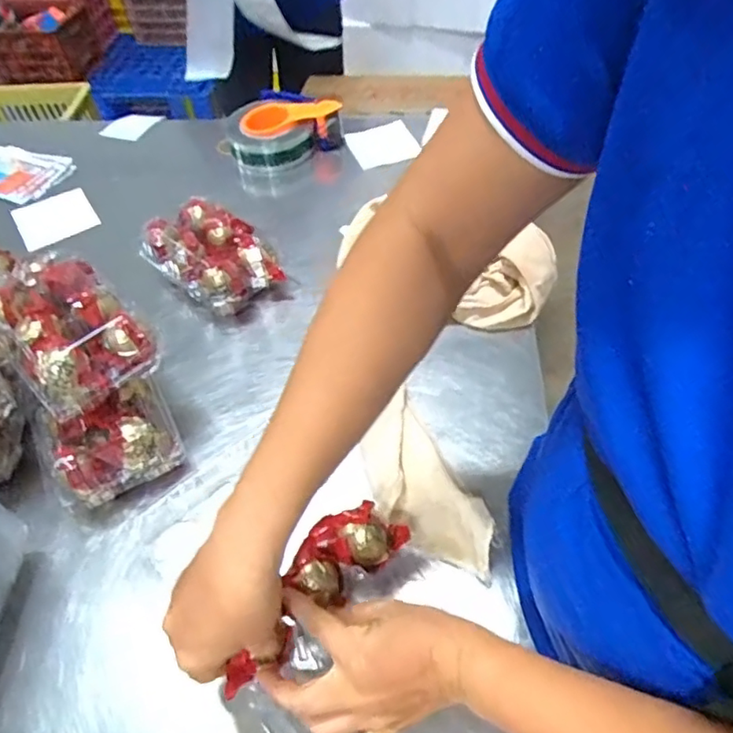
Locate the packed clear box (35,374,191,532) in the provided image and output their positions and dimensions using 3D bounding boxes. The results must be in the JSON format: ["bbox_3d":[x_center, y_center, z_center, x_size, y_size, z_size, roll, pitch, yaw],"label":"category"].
[{"bbox_3d":[-0.237,0.075,0.539,0.114,0.068,0.096,-26,54,-16],"label":"packed clear box"}]

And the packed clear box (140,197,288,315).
[{"bbox_3d":[-0.184,-0.129,0.704,0.153,0.075,0.103,33,60,27],"label":"packed clear box"}]

